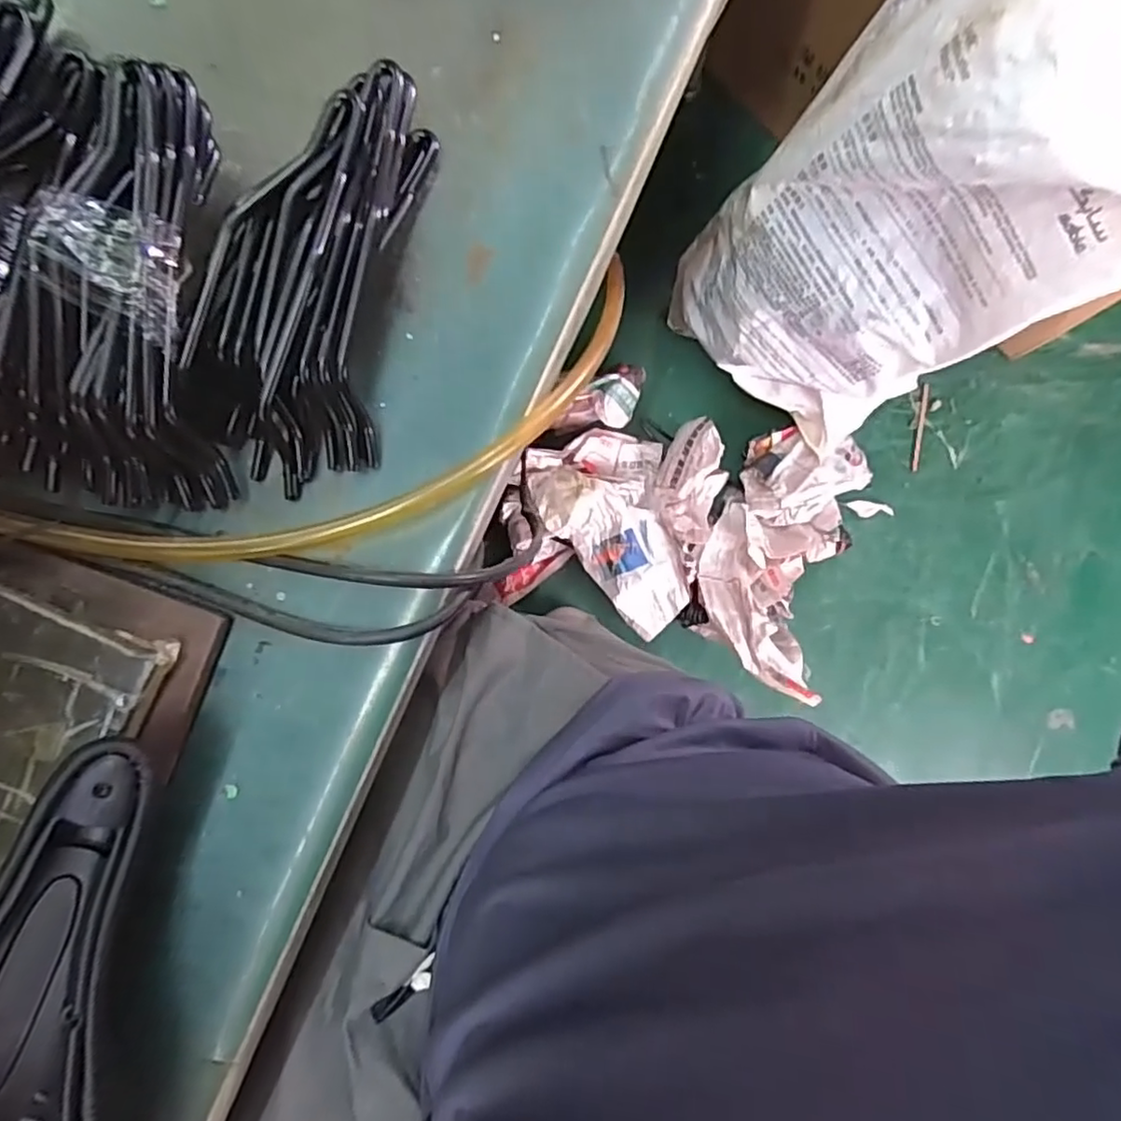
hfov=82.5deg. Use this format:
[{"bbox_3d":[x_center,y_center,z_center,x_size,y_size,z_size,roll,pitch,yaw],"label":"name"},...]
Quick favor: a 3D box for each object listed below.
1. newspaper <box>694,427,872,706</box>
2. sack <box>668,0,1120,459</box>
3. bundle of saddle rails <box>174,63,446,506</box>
[{"bbox_3d":[0.355,-0.030,1.012,0.203,0.150,0.376,21,87,-1],"label":"newspaper"},{"bbox_3d":[0.369,-0.355,0.726,0.127,0.596,0.371,-34,90,-29],"label":"sack"},{"bbox_3d":[-0.130,-0.150,0.338,0.085,0.060,0.221,11,87,-1],"label":"bundle of saddle rails"}]

